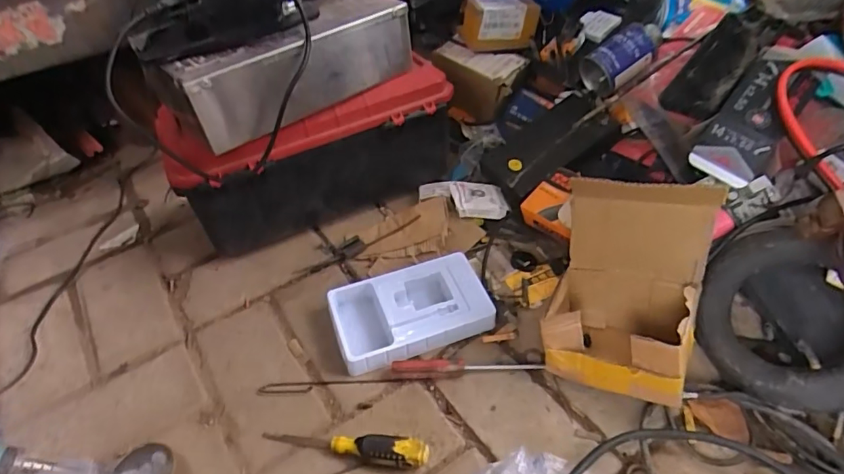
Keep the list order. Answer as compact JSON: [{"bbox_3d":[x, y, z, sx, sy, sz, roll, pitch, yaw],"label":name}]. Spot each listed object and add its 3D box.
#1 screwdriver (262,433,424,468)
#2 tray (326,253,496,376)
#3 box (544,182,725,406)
[{"bbox_3d":[-0.076,0.203,0.479,0.164,0.026,0.024,3,45,7],"label":"screwdriver"},{"bbox_3d":[-0.015,0.087,0.586,0.179,0.034,0.112,-17,46,-14],"label":"tray"},{"bbox_3d":[0.198,0.056,0.488,0.142,0.196,0.119,18,48,21],"label":"box"}]

